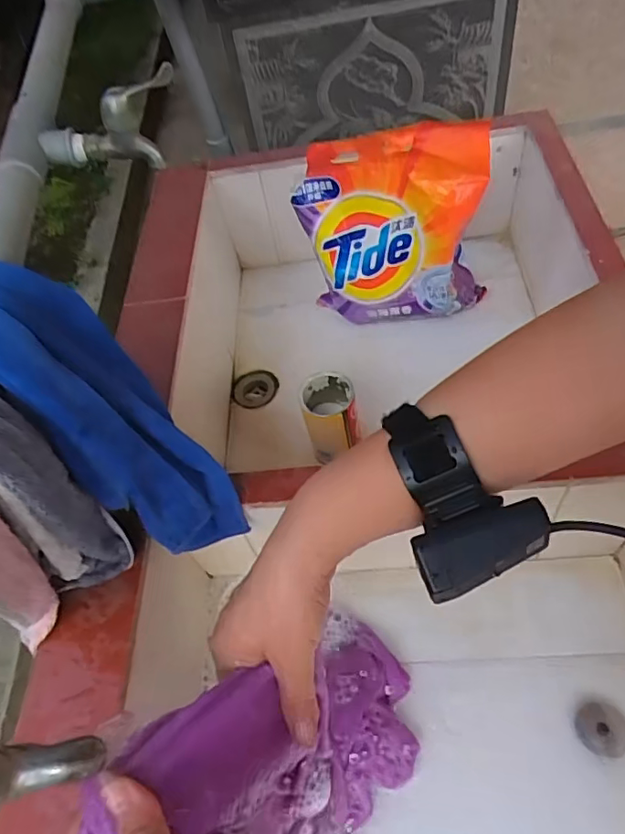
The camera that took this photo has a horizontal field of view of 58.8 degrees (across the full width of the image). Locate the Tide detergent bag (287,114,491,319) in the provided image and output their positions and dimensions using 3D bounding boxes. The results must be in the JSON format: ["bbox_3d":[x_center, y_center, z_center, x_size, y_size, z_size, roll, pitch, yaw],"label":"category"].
[{"bbox_3d":[0.105,-0.242,0.726,0.234,0.261,0.065,-3,55,8],"label":"Tide detergent bag"}]

